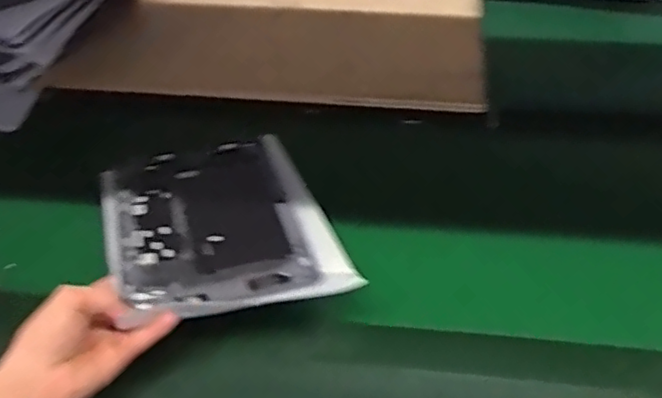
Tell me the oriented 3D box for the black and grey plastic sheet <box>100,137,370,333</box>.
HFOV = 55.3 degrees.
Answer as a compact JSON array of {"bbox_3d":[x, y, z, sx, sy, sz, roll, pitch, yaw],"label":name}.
[{"bbox_3d":[-0.108,0.021,0.608,0.198,0.017,0.258,-13,39,-16],"label":"black and grey plastic sheet"}]

